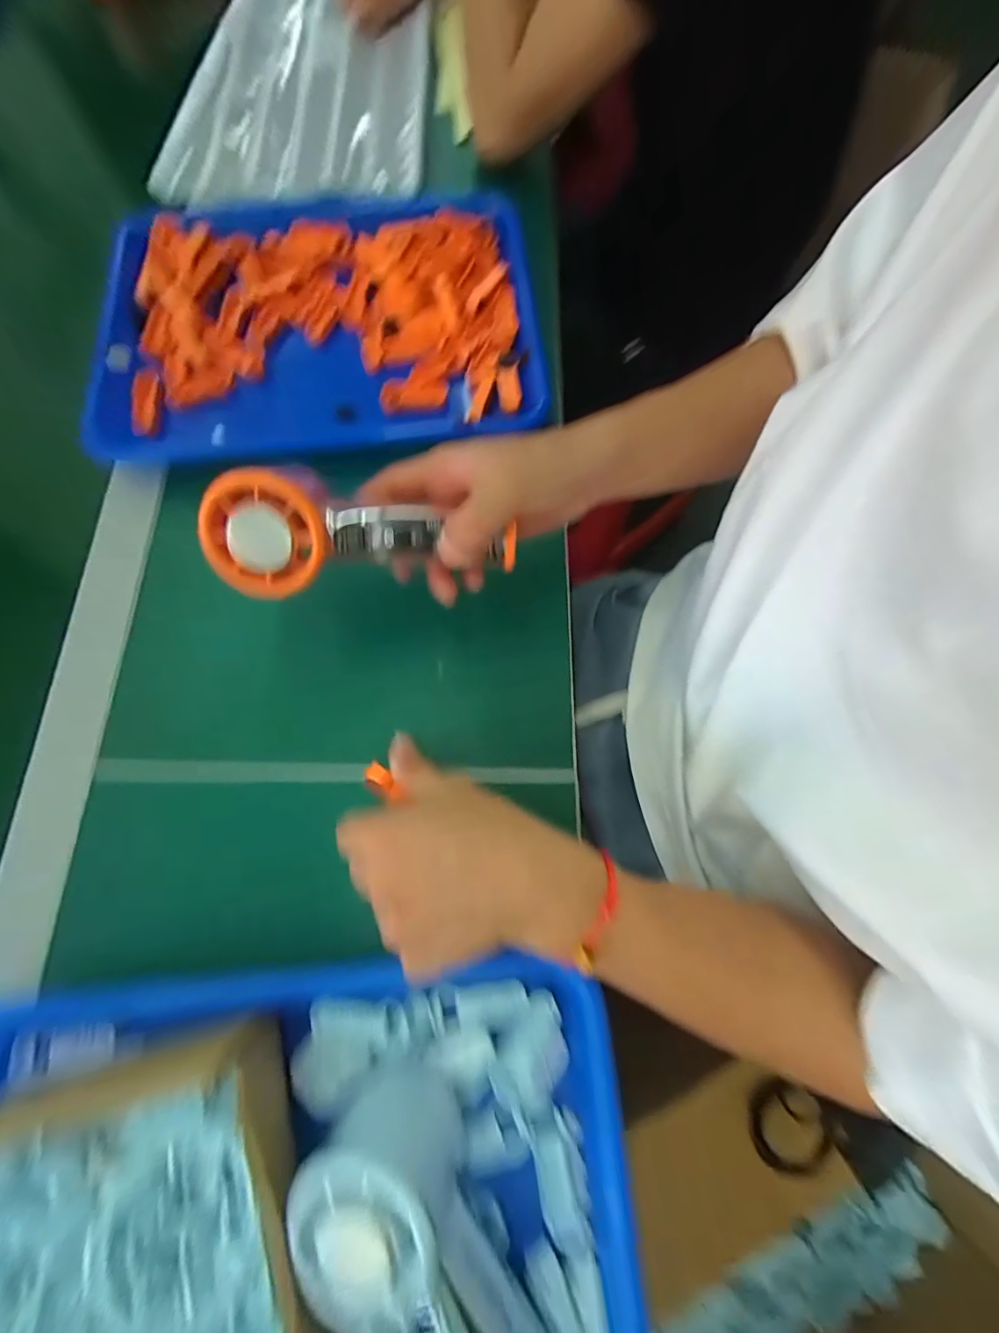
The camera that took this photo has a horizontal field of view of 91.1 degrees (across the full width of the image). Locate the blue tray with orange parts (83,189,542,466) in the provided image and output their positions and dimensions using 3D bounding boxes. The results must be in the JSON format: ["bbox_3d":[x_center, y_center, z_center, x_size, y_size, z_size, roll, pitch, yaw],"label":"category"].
[{"bbox_3d":[-0.135,-0.271,0.386,0.331,0.037,0.251,-7,73,-2],"label":"blue tray with orange parts"}]

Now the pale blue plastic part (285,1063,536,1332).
[{"bbox_3d":[-0.027,0.255,0.198,0.060,0.068,0.156,-27,75,-8],"label":"pale blue plastic part"}]

